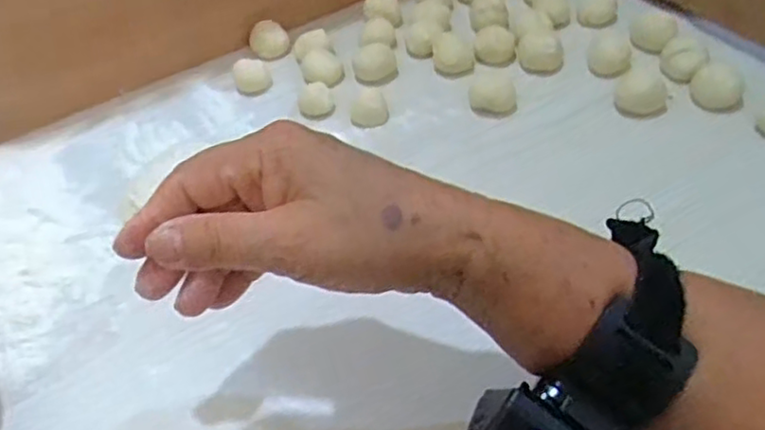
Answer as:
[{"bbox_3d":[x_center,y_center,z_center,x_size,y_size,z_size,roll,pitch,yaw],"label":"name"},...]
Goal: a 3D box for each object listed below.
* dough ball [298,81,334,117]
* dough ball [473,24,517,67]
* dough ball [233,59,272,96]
[{"bbox_3d":[-0.048,-0.083,0.487,0.024,0.016,0.018,-10,51,-3],"label":"dough ball"},{"bbox_3d":[0.085,-0.128,0.506,0.030,0.019,0.026,2,51,7],"label":"dough ball"},{"bbox_3d":[-0.098,-0.105,0.510,0.026,0.016,0.021,-14,51,-6],"label":"dough ball"}]

